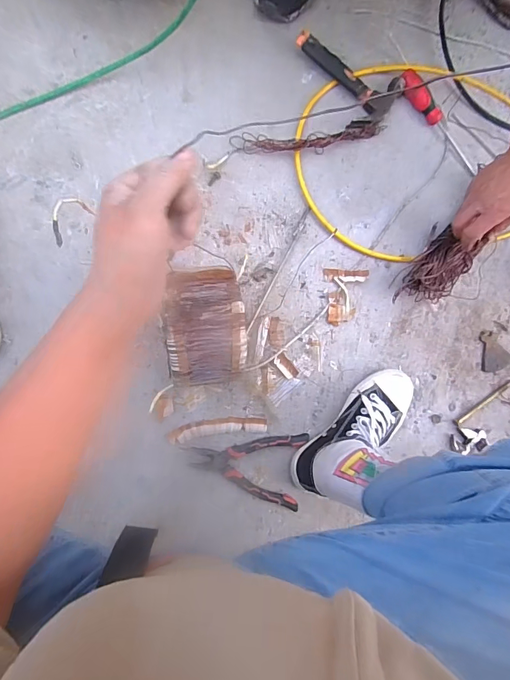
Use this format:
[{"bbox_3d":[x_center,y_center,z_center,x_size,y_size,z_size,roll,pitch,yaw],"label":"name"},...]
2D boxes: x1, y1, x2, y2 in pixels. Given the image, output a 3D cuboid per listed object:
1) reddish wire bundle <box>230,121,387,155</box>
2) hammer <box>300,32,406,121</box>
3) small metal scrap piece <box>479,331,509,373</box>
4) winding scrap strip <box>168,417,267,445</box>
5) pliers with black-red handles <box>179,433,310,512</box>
[{"bbox_3d":[0.098,-0.344,0.672,0.271,0.031,0.039,-9,90,-9],"label":"reddish wire bundle"},{"bbox_3d":[0.172,-0.479,0.689,0.189,0.029,0.092,41,83,-5],"label":"hammer"},{"bbox_3d":[0.455,0.021,0.741,0.067,0.004,0.075,-4,89,-9],"label":"small metal scrap piece"},{"bbox_3d":[-0.058,0.143,0.638,0.157,0.013,0.031,-6,89,-9],"label":"winding scrap strip"},{"bbox_3d":[-0.012,0.195,0.630,0.189,0.019,0.115,14,86,-8],"label":"pliers with black-red handles"}]

